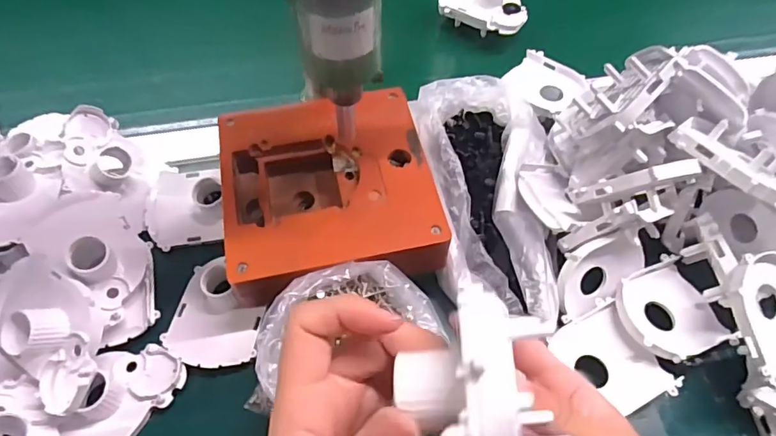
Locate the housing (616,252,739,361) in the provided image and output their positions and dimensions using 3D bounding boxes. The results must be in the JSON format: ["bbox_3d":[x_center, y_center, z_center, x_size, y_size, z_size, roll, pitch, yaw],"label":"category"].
[{"bbox_3d":[0.201,0.067,0.362,0.076,0.023,0.069,-20,60,-13],"label":"housing"}]

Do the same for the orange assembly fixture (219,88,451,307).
[{"bbox_3d":[-0.044,-0.020,0.381,0.148,0.039,0.162,-9,58,-7],"label":"orange assembly fixture"}]

